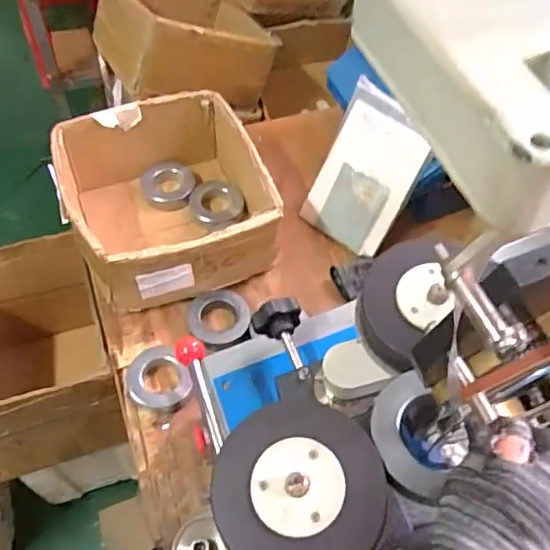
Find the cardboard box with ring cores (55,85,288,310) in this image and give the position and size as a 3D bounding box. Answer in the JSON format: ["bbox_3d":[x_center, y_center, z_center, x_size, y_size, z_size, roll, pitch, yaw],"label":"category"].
[{"bbox_3d":[-0.196,-0.129,1.013,0.344,0.189,0.344,-24,62,-19],"label":"cardboard box with ring cores"}]

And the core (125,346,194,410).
[{"bbox_3d":[-0.183,0.166,0.889,0.106,0.042,0.099,39,62,19],"label":"core"}]

